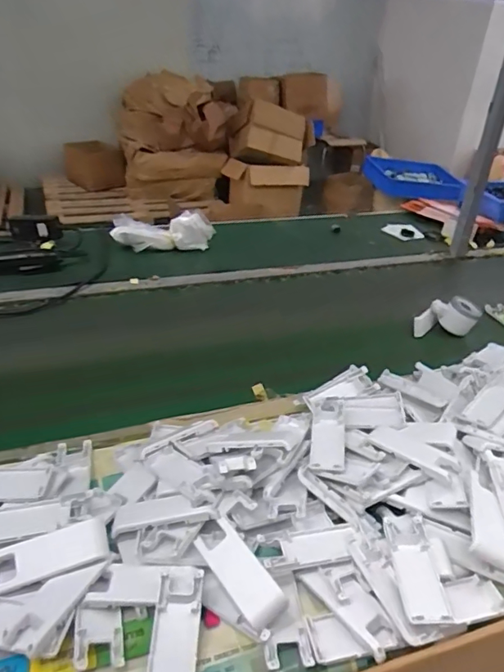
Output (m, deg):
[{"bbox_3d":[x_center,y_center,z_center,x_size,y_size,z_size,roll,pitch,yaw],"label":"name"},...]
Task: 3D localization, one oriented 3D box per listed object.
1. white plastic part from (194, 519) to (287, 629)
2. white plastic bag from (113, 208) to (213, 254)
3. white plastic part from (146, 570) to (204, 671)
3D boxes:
[{"bbox_3d":[-0.012,0.216,0.465,0.037,0.021,0.097,-21,40,-34],"label":"white plastic part"},{"bbox_3d":[-0.207,-0.245,1.186,0.234,0.075,0.055,-4,33,-12],"label":"white plastic bag"},{"bbox_3d":[-0.065,0.253,0.421,0.039,0.010,0.102,3,45,-1],"label":"white plastic part"}]

